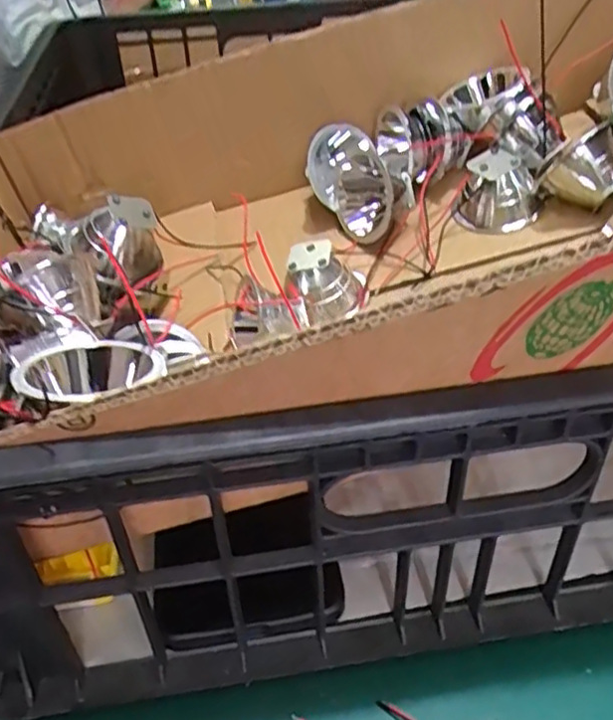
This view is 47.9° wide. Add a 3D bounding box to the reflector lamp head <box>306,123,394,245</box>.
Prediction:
[{"bbox_3d":[0.024,-0.087,0.338,0.044,0.041,0.049,-5,38,-1],"label":"reflector lamp head"}]

